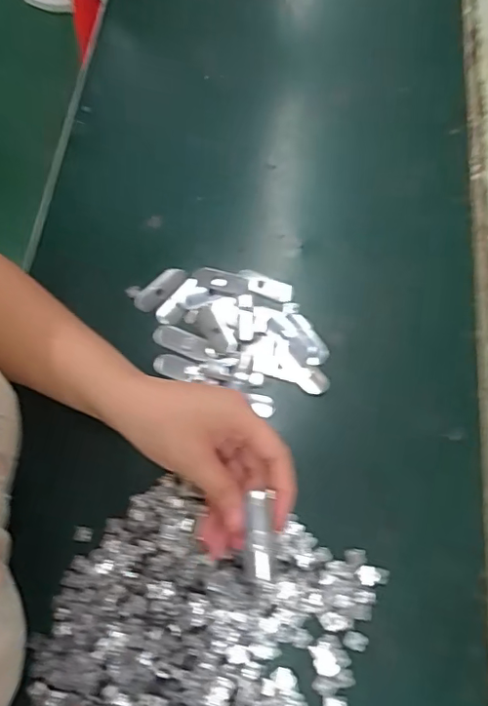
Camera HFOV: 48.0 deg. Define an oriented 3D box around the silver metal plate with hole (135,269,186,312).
[{"bbox_3d":[-0.073,-0.056,0.480,0.051,0.004,0.021,-39,74,-14],"label":"silver metal plate with hole"}]

